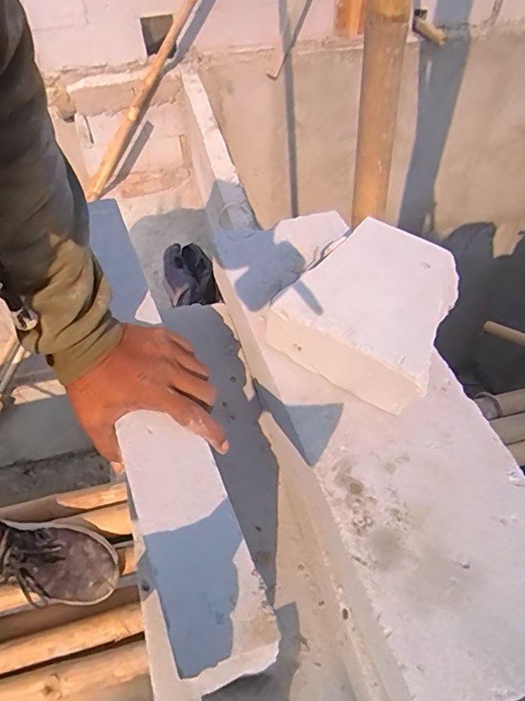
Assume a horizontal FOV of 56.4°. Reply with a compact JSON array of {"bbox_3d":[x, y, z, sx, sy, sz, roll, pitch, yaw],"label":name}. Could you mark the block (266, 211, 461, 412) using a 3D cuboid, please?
[{"bbox_3d":[0.135,-0.052,0.560,0.170,0.072,0.203,28,55,24],"label":"block"}]

